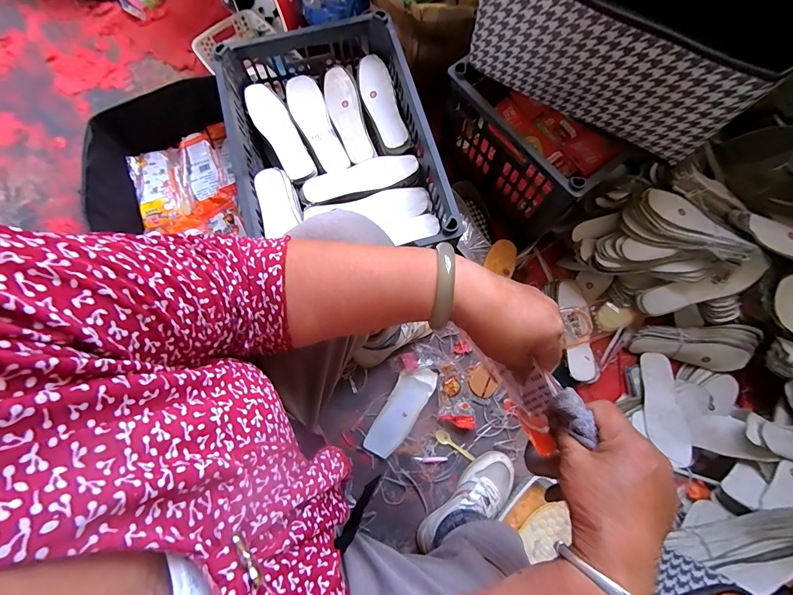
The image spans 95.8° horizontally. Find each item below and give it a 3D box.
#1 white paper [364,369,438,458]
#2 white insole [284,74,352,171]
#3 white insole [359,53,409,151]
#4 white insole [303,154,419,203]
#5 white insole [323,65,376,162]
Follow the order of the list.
[{"bbox_3d":[0.011,0.239,0.758,0.076,0.029,0.203,29,81,6],"label":"white paper"},{"bbox_3d":[-0.165,-0.349,0.721,0.070,0.011,0.228,-22,80,-3],"label":"white insole"},{"bbox_3d":[-0.030,-0.393,0.719,0.063,0.014,0.211,-16,80,-2],"label":"white insole"},{"bbox_3d":[-0.071,-0.233,0.693,0.220,0.024,0.068,-14,80,-2],"label":"white insole"},{"bbox_3d":[-0.102,-0.371,0.735,0.064,0.018,0.218,-17,80,-2],"label":"white insole"}]

